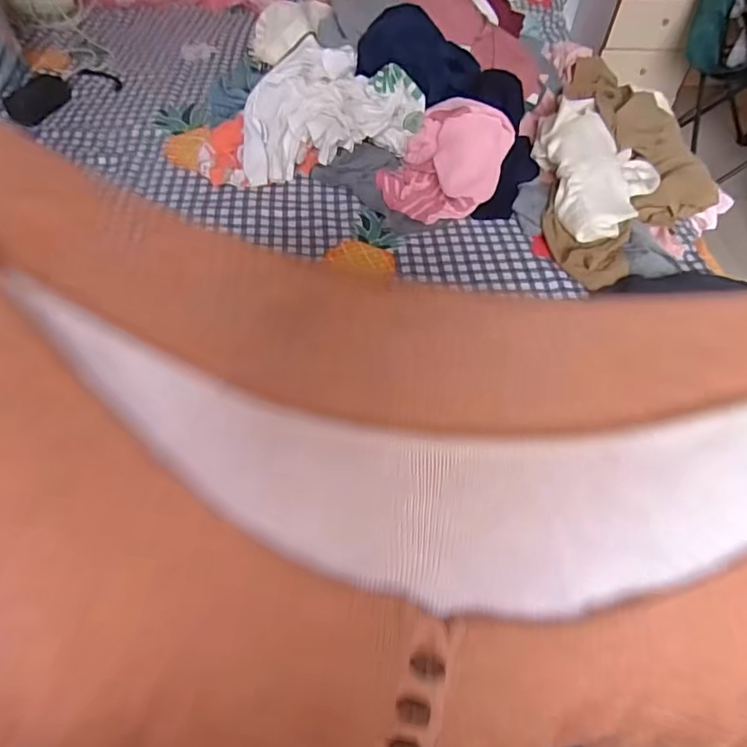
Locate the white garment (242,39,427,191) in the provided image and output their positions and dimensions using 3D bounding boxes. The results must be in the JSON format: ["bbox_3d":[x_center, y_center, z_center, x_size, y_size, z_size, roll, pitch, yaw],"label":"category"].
[{"bbox_3d":[-0.084,-0.462,0.907,0.299,0.158,0.168,-12,55,-11],"label":"white garment"}]

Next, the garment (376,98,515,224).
[{"bbox_3d":[0.121,-0.365,0.875,0.202,0.127,0.175,13,54,7],"label":"garment"}]

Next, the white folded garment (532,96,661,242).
[{"bbox_3d":[0.397,-0.360,0.879,0.191,0.079,0.295,-3,54,-5],"label":"white folded garment"}]

